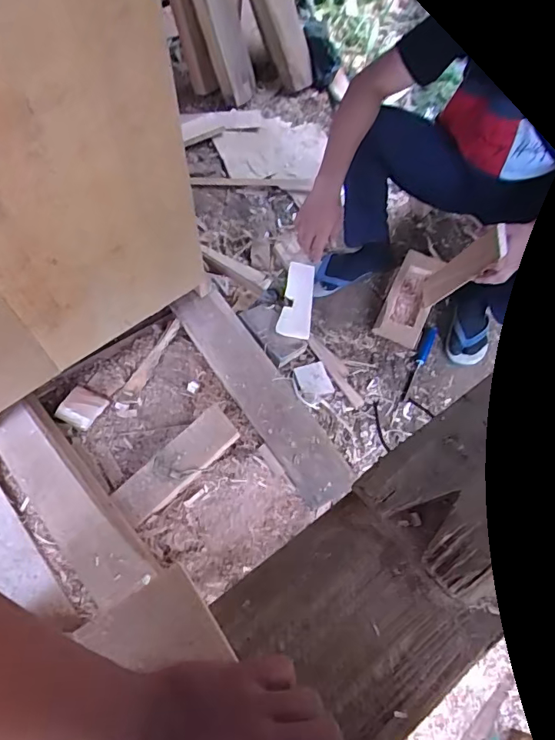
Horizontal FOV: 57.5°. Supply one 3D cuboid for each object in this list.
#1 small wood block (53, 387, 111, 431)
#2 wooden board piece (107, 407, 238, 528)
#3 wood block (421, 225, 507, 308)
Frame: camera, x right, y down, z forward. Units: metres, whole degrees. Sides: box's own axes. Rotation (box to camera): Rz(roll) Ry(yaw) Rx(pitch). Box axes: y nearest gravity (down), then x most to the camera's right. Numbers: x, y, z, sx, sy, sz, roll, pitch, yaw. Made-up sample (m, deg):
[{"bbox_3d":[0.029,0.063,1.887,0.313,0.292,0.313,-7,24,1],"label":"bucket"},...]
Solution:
[{"bbox_3d":[-0.460,0.087,1.186,0.089,0.019,0.093,24,60,12],"label":"small wood block"},{"bbox_3d":[-0.220,0.207,1.110,0.288,0.020,0.098,-42,72,-17],"label":"wooden board piece"},{"bbox_3d":[0.440,-0.244,1.251,0.024,0.338,0.088,6,80,-10],"label":"wood block"}]

